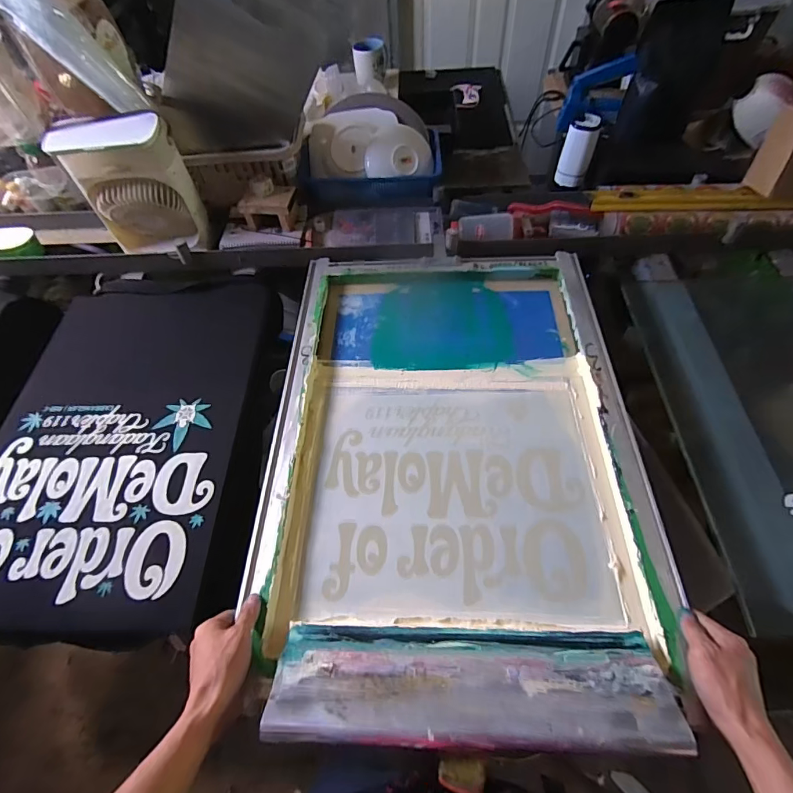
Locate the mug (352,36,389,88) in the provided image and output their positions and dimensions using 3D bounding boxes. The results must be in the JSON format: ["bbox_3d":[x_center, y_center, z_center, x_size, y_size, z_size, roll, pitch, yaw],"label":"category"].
[{"bbox_3d":[-0.077,-1.020,1.343,0.104,0.089,0.098,-6,57,0],"label":"mug"}]

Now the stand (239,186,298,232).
[{"bbox_3d":[-0.275,-0.411,0.972,0.119,0.064,0.079,6,58,8],"label":"stand"}]

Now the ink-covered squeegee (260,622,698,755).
[{"bbox_3d":[0.075,0.304,0.467,0.399,0.032,0.119,0,24,4],"label":"ink-covered squeegee"}]

